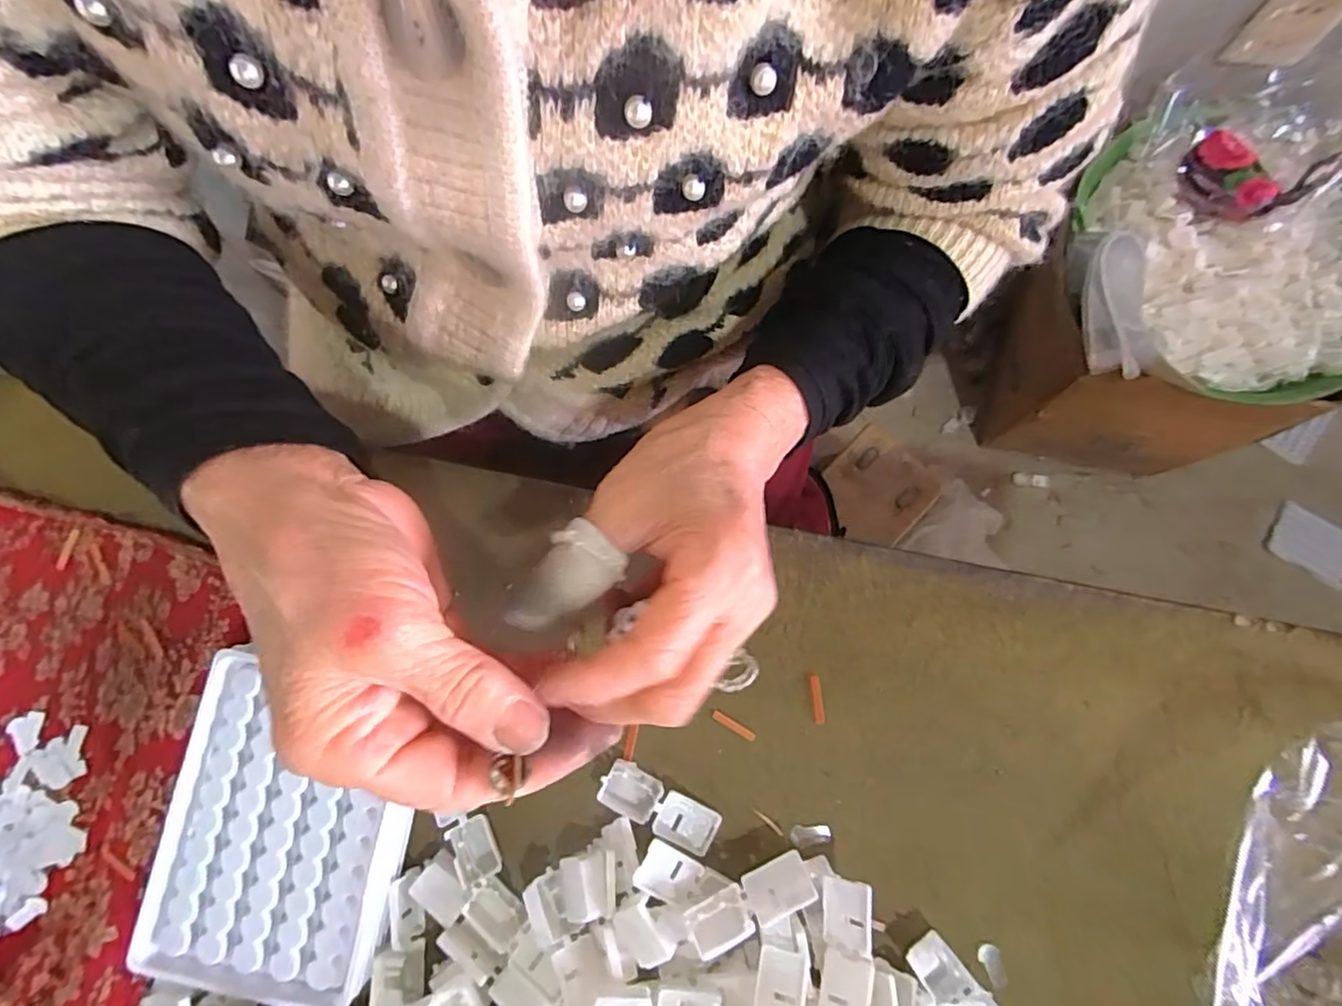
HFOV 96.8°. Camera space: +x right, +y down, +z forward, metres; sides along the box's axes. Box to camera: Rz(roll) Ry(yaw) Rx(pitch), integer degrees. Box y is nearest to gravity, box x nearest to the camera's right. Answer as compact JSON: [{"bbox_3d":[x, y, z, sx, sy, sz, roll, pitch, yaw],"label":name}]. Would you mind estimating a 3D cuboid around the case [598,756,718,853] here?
[{"bbox_3d":[-0.005,0.138,0.270,0.055,0.009,0.020,29,79,8],"label":"case"}]

